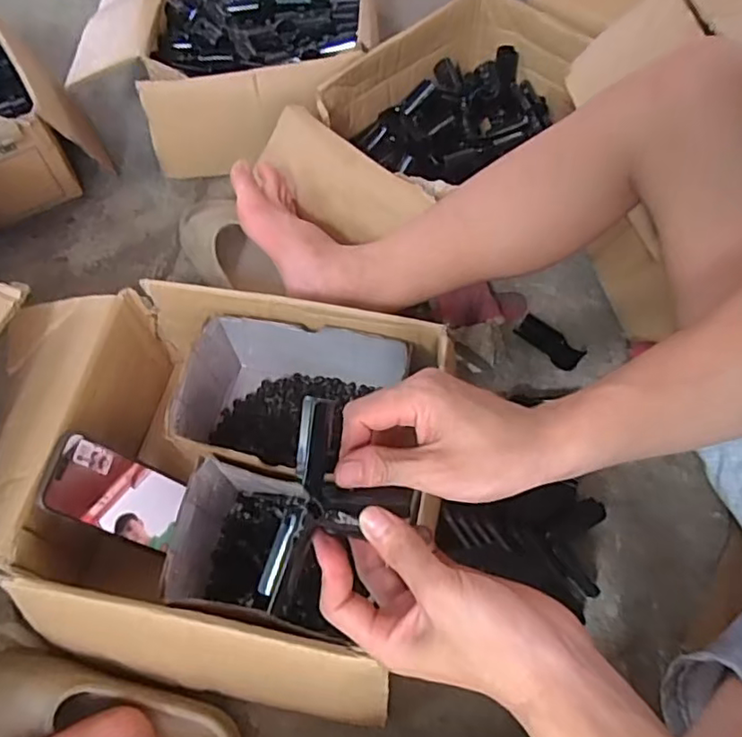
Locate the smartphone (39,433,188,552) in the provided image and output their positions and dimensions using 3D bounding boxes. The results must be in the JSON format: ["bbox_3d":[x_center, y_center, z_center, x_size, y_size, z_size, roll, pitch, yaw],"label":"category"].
[{"bbox_3d":[-0.226,0.112,0.542,0.005,0.130,0.068,-13,55,33],"label":"smartphone"}]

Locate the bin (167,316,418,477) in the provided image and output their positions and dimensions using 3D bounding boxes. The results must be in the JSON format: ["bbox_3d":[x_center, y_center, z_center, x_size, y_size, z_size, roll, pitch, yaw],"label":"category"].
[{"bbox_3d":[-0.080,0.044,0.602,0.199,0.100,0.145,7,59,7],"label":"bin"}]

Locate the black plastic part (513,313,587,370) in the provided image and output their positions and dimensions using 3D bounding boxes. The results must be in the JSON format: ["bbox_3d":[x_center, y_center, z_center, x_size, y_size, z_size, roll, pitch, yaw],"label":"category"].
[{"bbox_3d":[0.207,-0.032,0.703,0.079,0.009,0.038,39,67,22],"label":"black plastic part"}]

